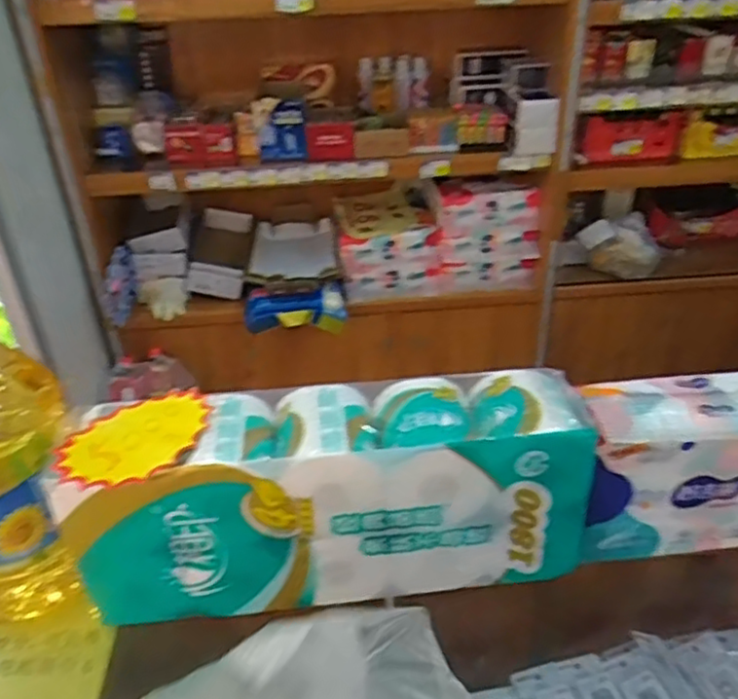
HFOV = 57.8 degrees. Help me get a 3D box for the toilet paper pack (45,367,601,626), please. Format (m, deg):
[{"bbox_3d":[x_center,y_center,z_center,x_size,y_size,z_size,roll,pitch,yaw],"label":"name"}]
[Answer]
[{"bbox_3d":[-0.031,0.149,0.708,0.515,0.208,0.126,-7,33,-7],"label":"toilet paper pack"}]

